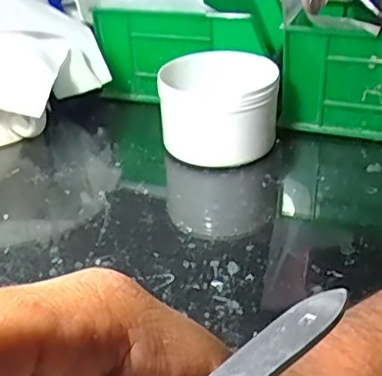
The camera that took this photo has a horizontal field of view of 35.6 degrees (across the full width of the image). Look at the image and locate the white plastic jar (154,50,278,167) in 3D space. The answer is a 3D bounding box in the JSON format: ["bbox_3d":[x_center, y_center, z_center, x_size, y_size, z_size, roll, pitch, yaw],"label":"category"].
[{"bbox_3d":[0.022,-0.062,0.472,0.090,0.069,0.080,-1,32,2],"label":"white plastic jar"}]

